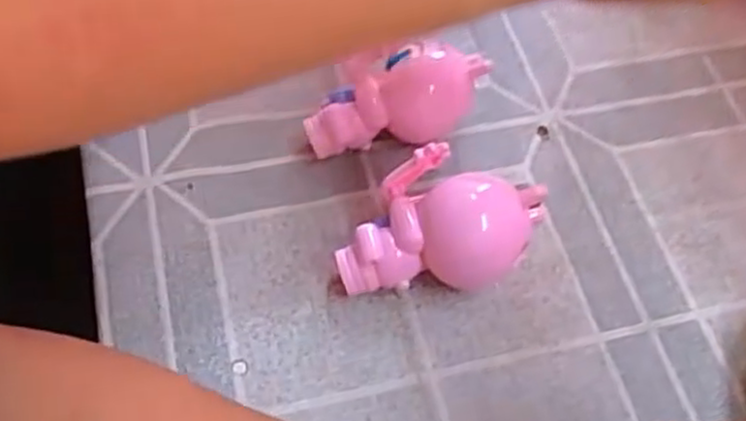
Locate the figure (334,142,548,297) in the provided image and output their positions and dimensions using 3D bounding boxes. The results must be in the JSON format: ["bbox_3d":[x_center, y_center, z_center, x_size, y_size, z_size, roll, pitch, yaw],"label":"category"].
[{"bbox_3d":[0.033,0.011,0.363,0.099,0.054,0.049,1,58,-4],"label":"figure"}]

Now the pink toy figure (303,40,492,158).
[{"bbox_3d":[0.011,-0.056,0.401,0.090,0.055,0.039,0,58,-5],"label":"pink toy figure"}]

